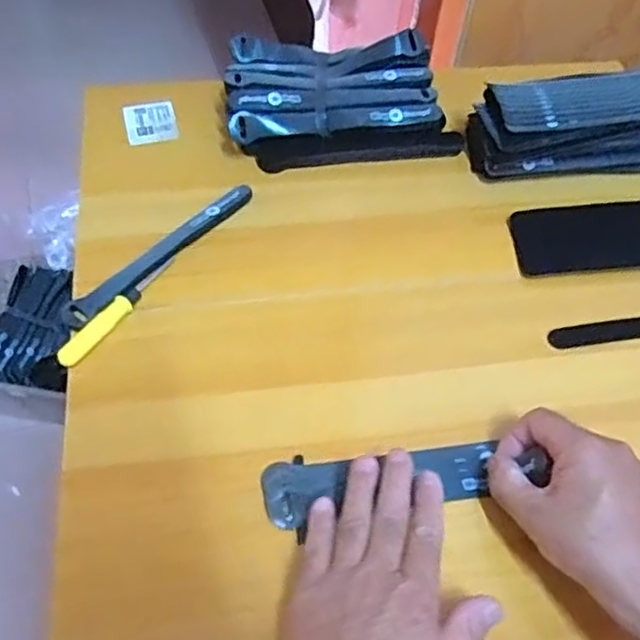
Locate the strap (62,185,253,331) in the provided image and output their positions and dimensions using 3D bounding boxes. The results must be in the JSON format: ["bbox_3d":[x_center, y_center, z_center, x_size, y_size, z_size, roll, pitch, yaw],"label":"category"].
[{"bbox_3d":[-0.131,-0.057,0.564,0.026,0.016,0.193,36,61,19],"label":"strap"}]

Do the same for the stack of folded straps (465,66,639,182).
[{"bbox_3d":[0.253,-0.194,0.637,0.206,0.075,0.079,-5,56,-7],"label":"stack of folded straps"}]

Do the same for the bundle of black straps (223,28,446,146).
[{"bbox_3d":[0.010,-0.228,0.660,0.203,0.060,0.131,-5,56,-7],"label":"bundle of black straps"}]

